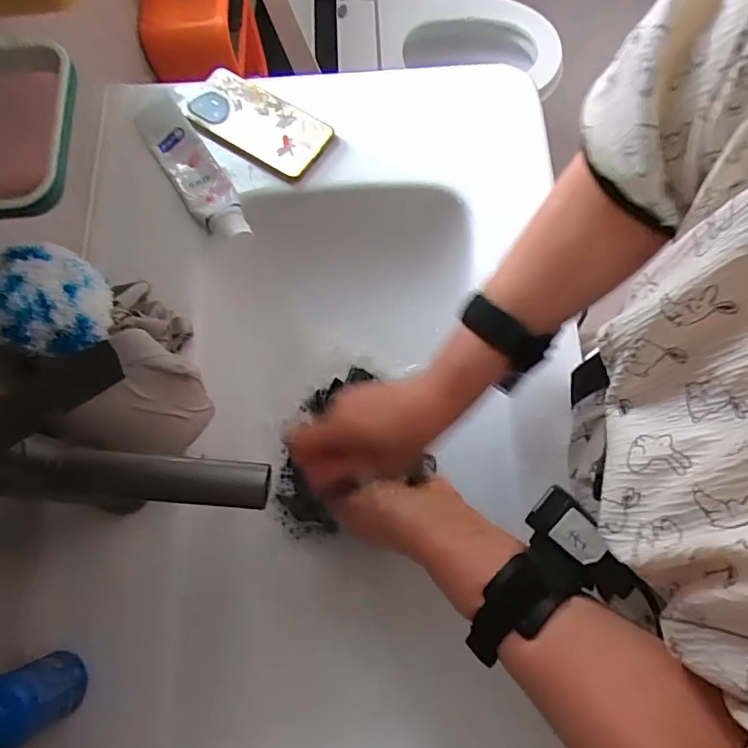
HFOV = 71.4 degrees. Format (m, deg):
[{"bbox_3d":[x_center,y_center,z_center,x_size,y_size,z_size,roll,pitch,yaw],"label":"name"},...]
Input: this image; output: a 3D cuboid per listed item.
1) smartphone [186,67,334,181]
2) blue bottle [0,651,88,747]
[{"bbox_3d":[-0.125,-0.270,0.553,0.156,0.016,0.074,33,77,11],"label":"smartphone"},{"bbox_3d":[-0.243,0.227,0.357,0.043,0.112,0.048,-18,73,-3],"label":"blue bottle"}]

